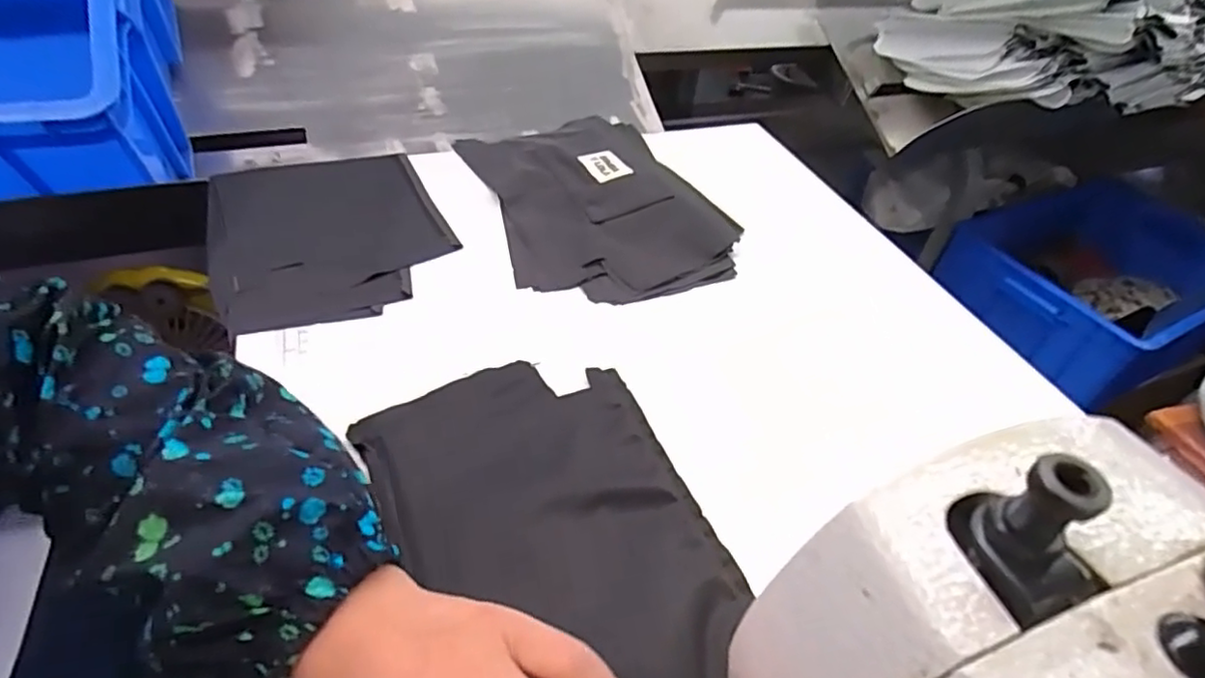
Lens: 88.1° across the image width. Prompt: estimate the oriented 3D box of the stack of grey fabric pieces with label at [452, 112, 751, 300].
[{"bbox_3d":[-0.009,-0.130,0.573,0.193,0.029,0.272,-17,48,-22],"label":"stack of grey fabric pieces with label"}]

